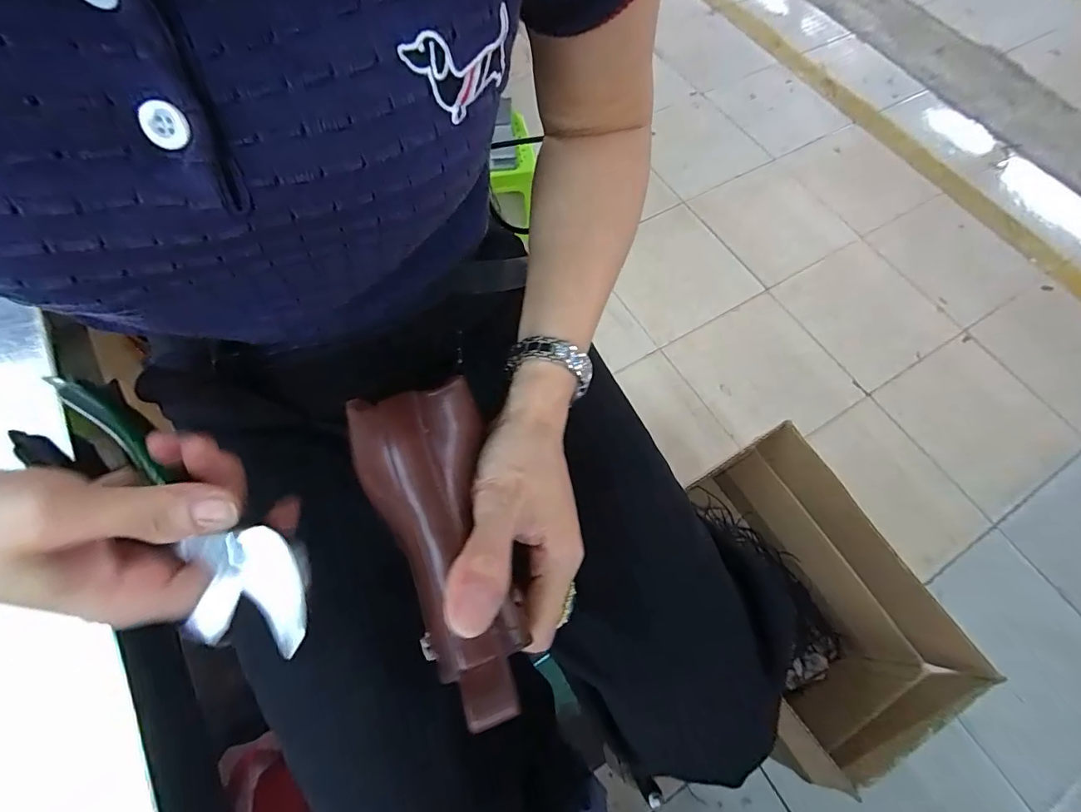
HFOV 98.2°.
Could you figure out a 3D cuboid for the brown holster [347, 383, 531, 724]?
[{"bbox_3d":[-0.045,0.059,0.216,0.061,0.044,0.148,-17,65,-10],"label":"brown holster"}]

